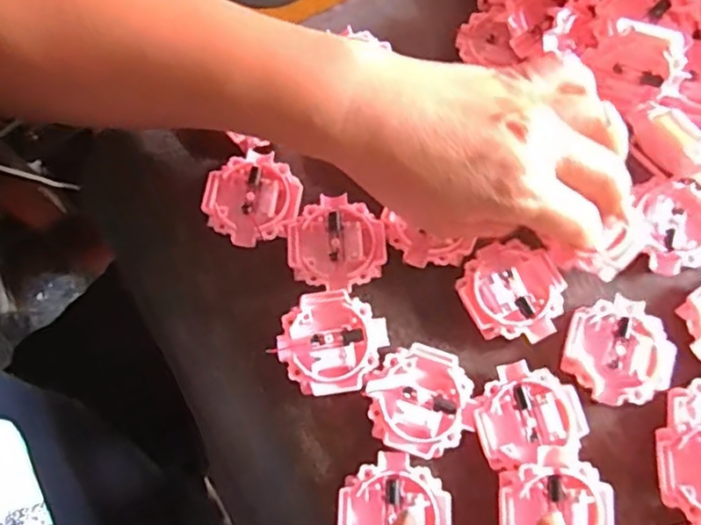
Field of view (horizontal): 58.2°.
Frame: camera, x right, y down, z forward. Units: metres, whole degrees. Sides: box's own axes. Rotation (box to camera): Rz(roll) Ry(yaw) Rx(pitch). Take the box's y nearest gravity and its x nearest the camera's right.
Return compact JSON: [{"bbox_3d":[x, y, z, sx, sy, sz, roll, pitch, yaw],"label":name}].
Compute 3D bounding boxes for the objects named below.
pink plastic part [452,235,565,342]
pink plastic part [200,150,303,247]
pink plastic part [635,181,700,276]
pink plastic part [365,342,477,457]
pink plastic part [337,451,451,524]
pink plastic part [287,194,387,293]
[{"bbox_3d":[0.087,0.016,0.334,0.052,0.008,0.054,-26,74,-8],"label":"pink plastic part"},{"bbox_3d":[-0.055,-0.036,0.350,0.051,0.006,0.053,0,72,0],"label":"pink plastic part"},{"bbox_3d":[0.181,-0.021,0.348,0.046,0.008,0.048,-20,73,-7],"label":"pink plastic part"},{"bbox_3d":[0.035,0.069,0.316,0.052,0.008,0.051,0,72,0],"label":"pink plastic part"},{"bbox_3d":[0.021,0.117,0.299,0.052,0.005,0.049,9,72,3],"label":"pink plastic part"},{"bbox_3d":[-0.007,-0.011,0.342,0.051,0.005,0.052,0,72,0],"label":"pink plastic part"}]

